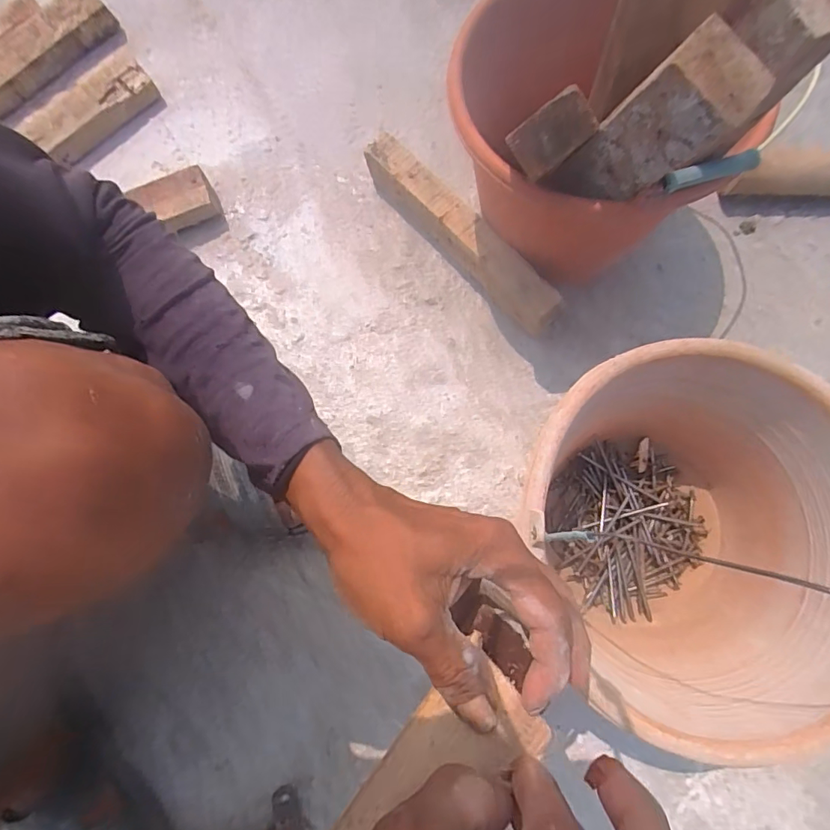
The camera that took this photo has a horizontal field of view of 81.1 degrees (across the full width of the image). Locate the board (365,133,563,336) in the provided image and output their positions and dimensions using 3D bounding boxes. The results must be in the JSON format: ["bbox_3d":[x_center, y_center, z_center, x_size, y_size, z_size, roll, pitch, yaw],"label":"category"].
[{"bbox_3d":[0.049,-0.214,0.571,0.045,0.065,0.300,-42,81,-7],"label":"board"}]

